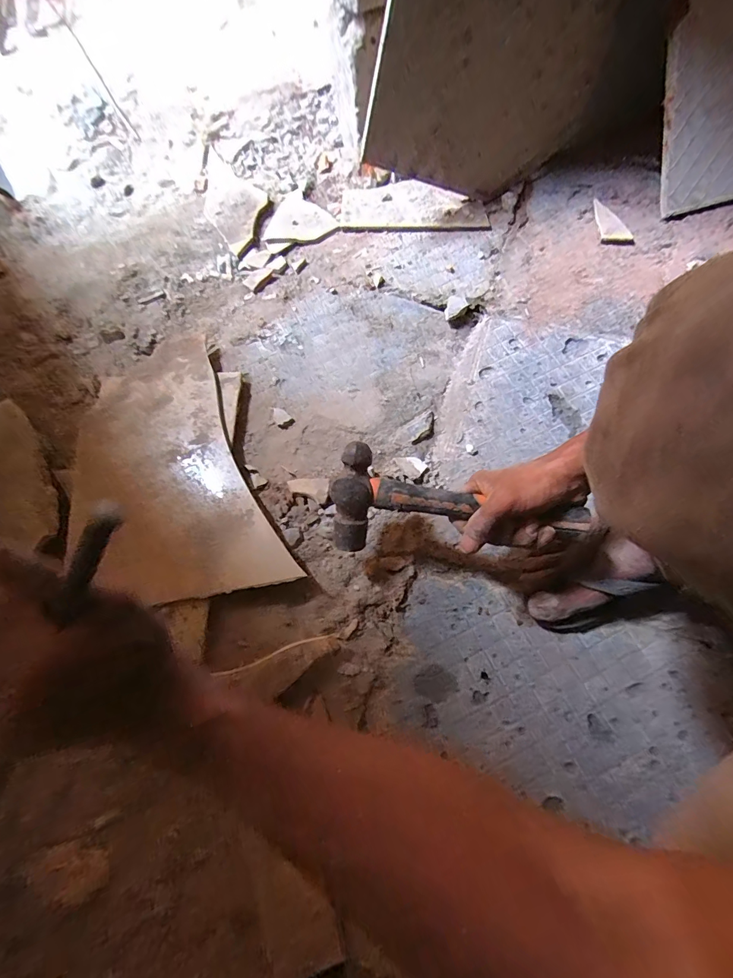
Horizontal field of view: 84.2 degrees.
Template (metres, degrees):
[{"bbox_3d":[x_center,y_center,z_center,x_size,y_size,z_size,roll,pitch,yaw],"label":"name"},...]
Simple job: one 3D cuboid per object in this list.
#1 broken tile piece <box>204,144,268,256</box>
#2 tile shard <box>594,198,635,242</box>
[{"bbox_3d":[-0.260,-0.553,0.763,0.110,0.020,0.290,-31,71,-9],"label":"broken tile piece"},{"bbox_3d":[0.412,-0.457,0.683,0.050,0.012,0.096,-3,69,1],"label":"tile shard"}]

